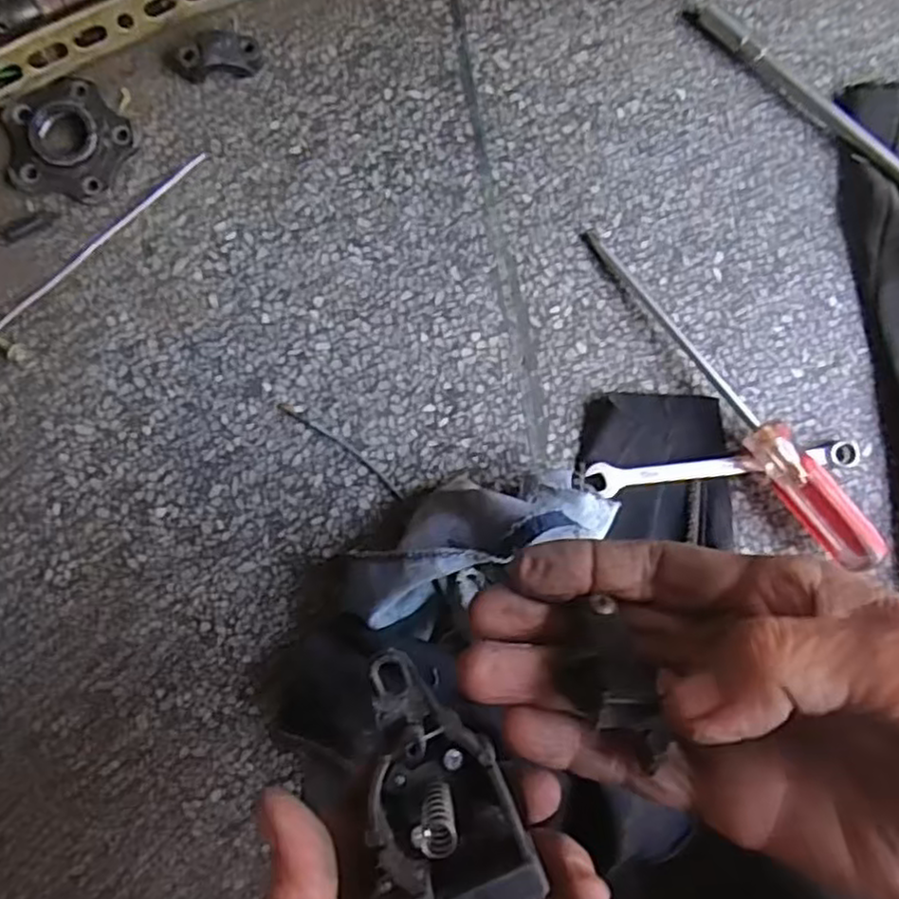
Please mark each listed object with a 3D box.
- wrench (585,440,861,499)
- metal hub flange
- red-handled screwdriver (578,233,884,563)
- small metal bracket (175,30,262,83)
[{"bbox_3d":[0.157,0.009,0.389,0.157,0.009,0.017,-7,88,-4],"label":"wrench"},{"bbox_3d":[-0.204,-0.164,0.368,0.059,0.011,0.063,0,88,-4],"label":"metal hub flange"},{"bbox_3d":[0.149,-0.030,0.376,0.026,0.026,0.225,-39,87,-5],"label":"red-handled screwdriver"},{"bbox_3d":[-0.124,-0.211,0.372,0.044,0.017,0.019,-17,89,-5],"label":"small metal bracket"}]

